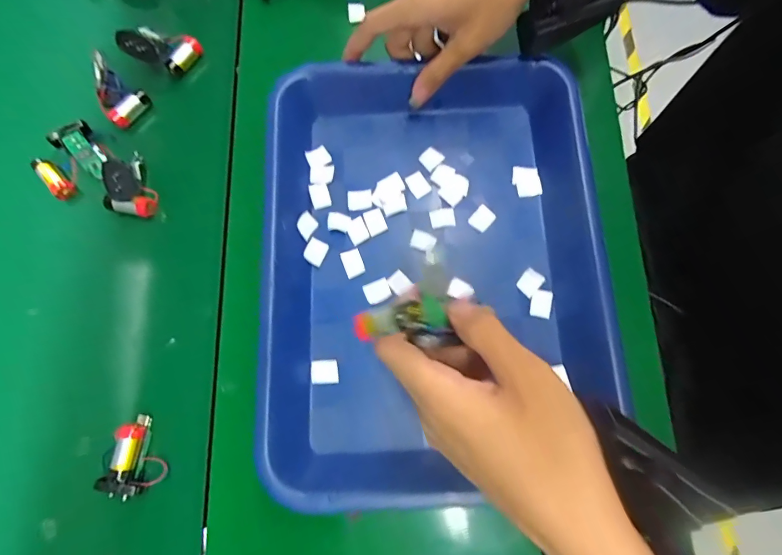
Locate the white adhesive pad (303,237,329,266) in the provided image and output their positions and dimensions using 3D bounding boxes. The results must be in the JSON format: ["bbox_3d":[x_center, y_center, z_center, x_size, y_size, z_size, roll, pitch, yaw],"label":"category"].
[{"bbox_3d":[-0.061,-0.021,0.323,0.016,0.006,0.020,24,78,7],"label":"white adhesive pad"}]

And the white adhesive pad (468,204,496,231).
[{"bbox_3d":[0.075,-0.049,0.326,0.016,0.004,0.021,39,80,9],"label":"white adhesive pad"}]

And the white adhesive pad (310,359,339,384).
[{"bbox_3d":[-0.051,0.072,0.305,0.021,0.004,0.017,-5,76,0],"label":"white adhesive pad"}]

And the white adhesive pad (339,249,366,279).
[{"bbox_3d":[-0.031,-0.012,0.322,0.015,0.004,0.022,-21,77,-4],"label":"white adhesive pad"}]

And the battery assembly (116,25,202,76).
[{"bbox_3d":[-0.206,-0.206,0.353,0.053,0.035,0.033,8,77,3],"label":"battery assembly"}]

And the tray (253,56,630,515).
[{"bbox_3d":[0.035,-0.011,0.313,0.270,0.047,0.326,-3,76,0],"label":"tray"}]

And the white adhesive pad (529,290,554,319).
[{"bbox_3d":[0.119,0.021,0.313,0.015,0.004,0.021,11,77,4],"label":"white adhesive pad"}]

